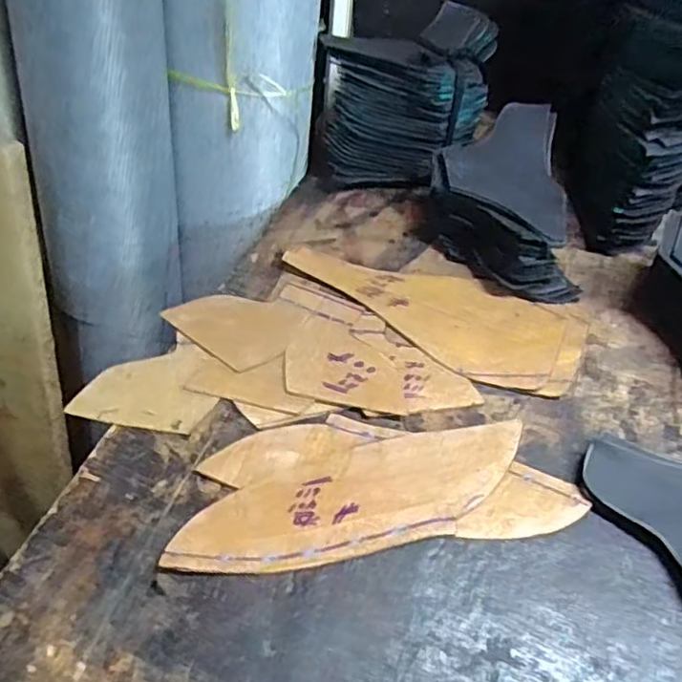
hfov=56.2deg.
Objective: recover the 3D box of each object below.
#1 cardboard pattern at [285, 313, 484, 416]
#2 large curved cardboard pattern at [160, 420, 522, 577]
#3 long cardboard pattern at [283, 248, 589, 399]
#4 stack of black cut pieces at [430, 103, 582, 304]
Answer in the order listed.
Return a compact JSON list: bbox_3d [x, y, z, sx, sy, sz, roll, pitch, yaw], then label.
[{"bbox_3d":[0.025,0.020,0.417,0.123,0.004,0.065,14,50,11],"label":"cardboard pattern"},{"bbox_3d":[0.010,0.089,0.357,0.203,0.006,0.061,-15,52,-14],"label":"large curved cardboard pattern"},{"bbox_3d":[0.065,-0.027,0.454,0.211,0.010,0.079,25,54,20],"label":"long cardboard pattern"},{"bbox_3d":[0.118,-0.103,0.479,0.096,0.074,0.140,-2,49,-3],"label":"stack of black cut pieces"}]

